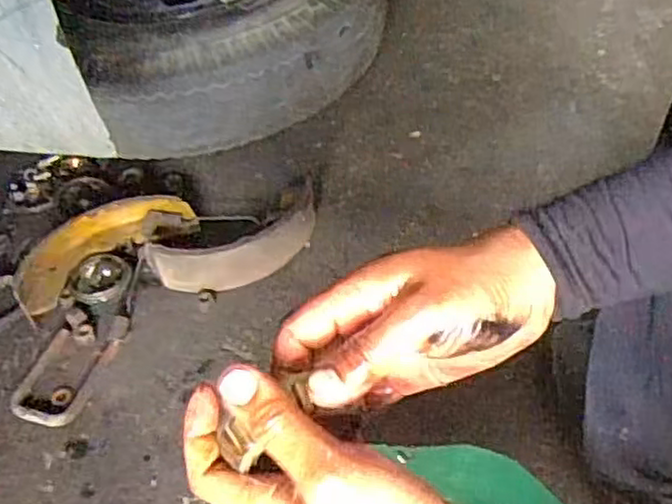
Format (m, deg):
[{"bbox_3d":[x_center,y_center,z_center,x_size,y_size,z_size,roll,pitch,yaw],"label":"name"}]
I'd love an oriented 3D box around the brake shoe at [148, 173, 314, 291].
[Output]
[{"bbox_3d":[-0.125,-0.013,0.987,0.254,0.058,0.101,-26,50,-18],"label":"brake shoe"}]

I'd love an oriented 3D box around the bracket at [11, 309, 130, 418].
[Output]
[{"bbox_3d":[-0.335,0.141,0.900,0.091,0.018,0.157,11,49,15],"label":"bracket"}]

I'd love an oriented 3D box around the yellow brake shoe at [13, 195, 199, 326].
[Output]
[{"bbox_3d":[-0.323,-0.004,0.993,0.256,0.064,0.093,-29,50,-22],"label":"yellow brake shoe"}]

